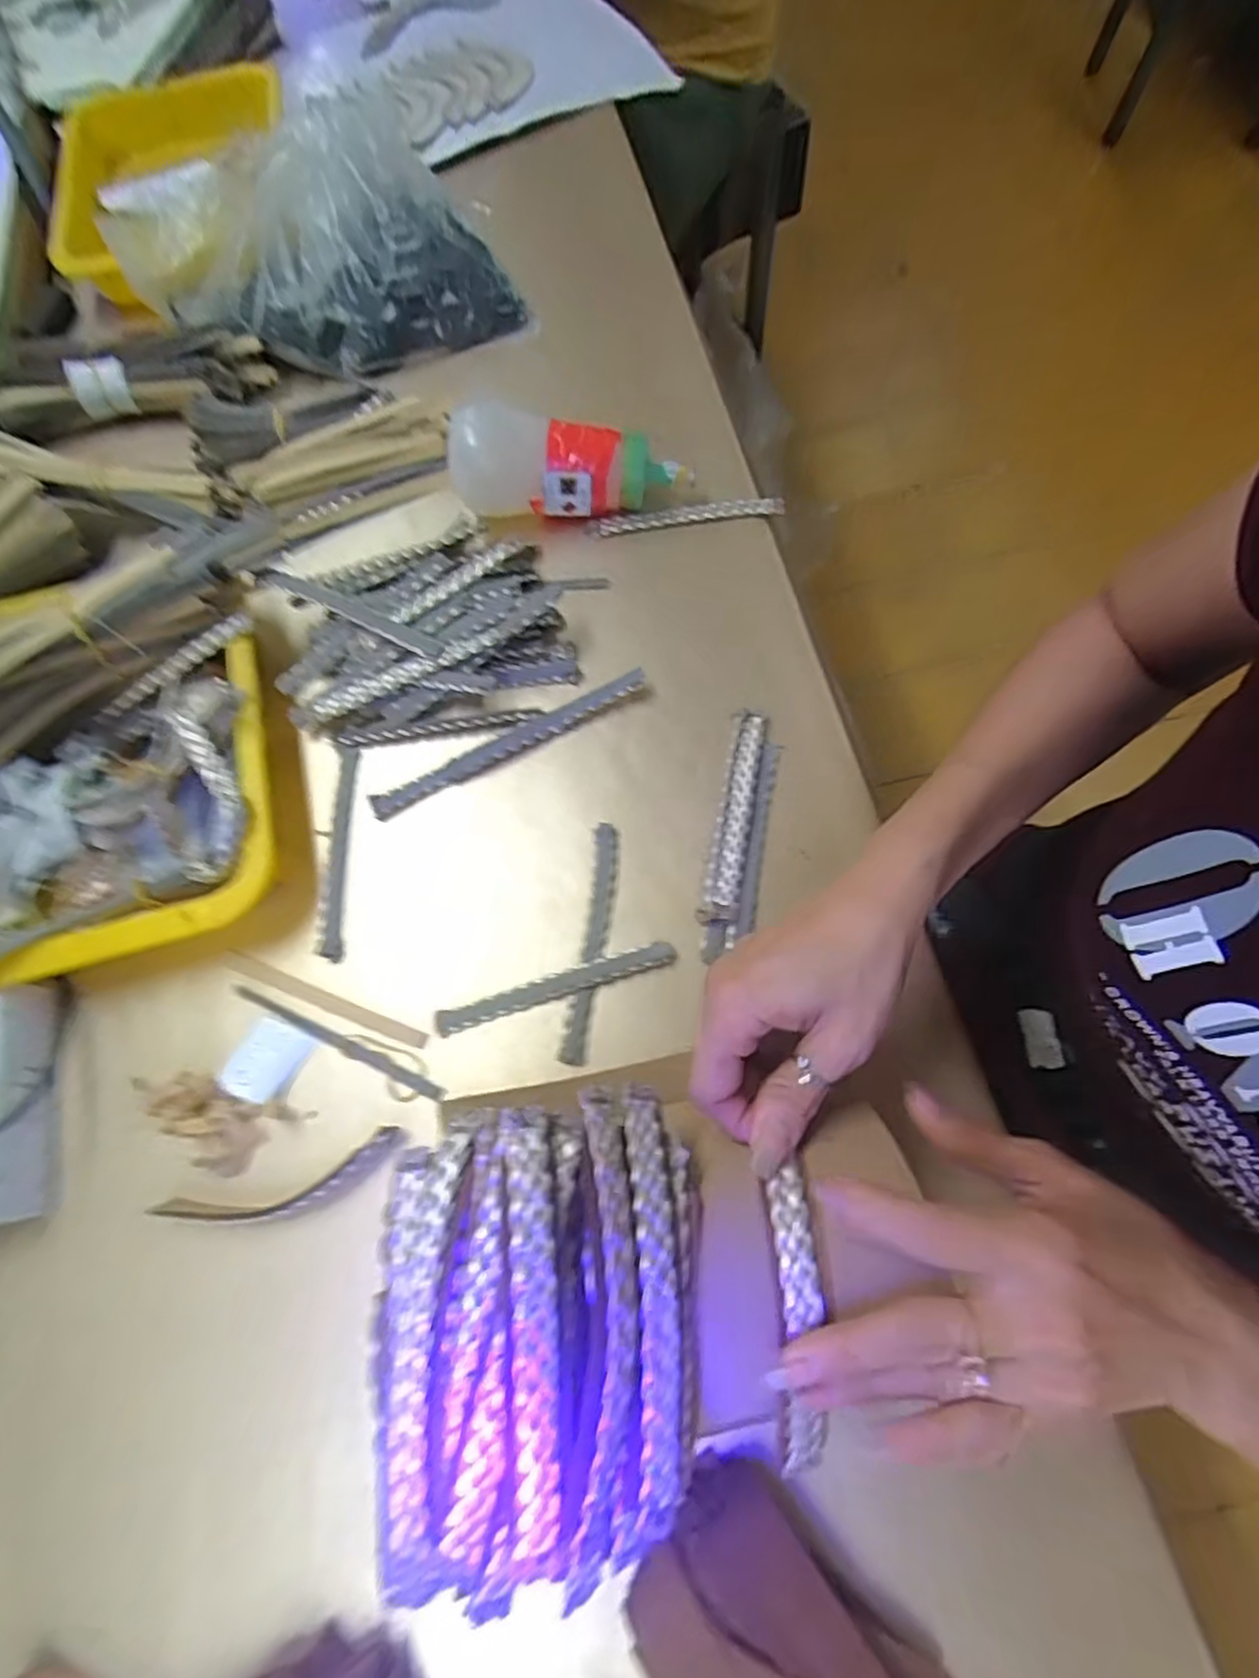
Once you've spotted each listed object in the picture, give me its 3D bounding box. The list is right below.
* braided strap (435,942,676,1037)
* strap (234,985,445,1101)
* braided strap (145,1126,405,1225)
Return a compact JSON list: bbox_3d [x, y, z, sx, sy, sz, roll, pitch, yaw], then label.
[{"bbox_3d":[-0.041,0.081,0.392,0.133,0.009,0.014,-17,69,-3],"label":"braided strap"},{"bbox_3d":[-0.162,0.111,0.393,0.133,0.004,0.008,22,72,11],"label":"strap"},{"bbox_3d":[-0.175,0.178,0.363,0.122,0.023,0.026,-18,69,-3],"label":"braided strap"}]

